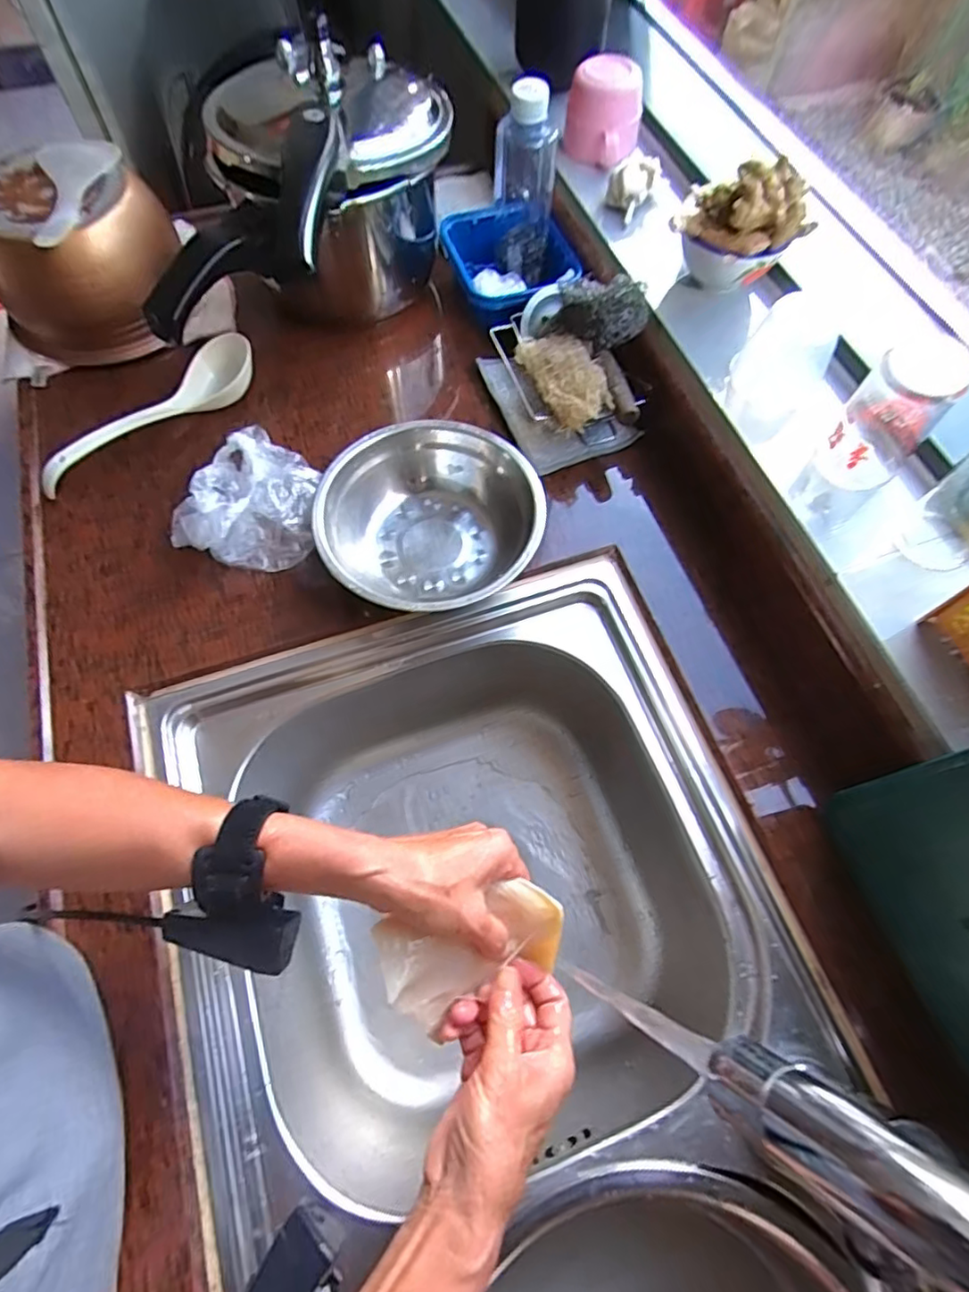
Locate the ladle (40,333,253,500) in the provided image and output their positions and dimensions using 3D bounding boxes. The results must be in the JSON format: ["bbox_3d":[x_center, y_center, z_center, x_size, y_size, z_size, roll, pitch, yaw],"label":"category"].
[{"bbox_3d":[-0.323,-0.224,0.566,0.226,0.042,0.056,-36,73,-14],"label":"ladle"}]

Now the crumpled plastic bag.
[{"bbox_3d":[-0.198,-0.131,0.518,0.108,0.062,0.110,7,68,2],"label":"crumpled plastic bag"}]

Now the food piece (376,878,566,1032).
[{"bbox_3d":[-0.007,0.186,0.364,0.109,0.030,0.060,-16,69,-13],"label":"food piece"}]

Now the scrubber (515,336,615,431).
[{"bbox_3d":[0.073,-0.250,0.542,0.054,0.036,0.105,-22,68,-10],"label":"scrubber"}]

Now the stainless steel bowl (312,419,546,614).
[{"bbox_3d":[-0.048,-0.104,0.507,0.176,0.075,0.177,0,68,-1],"label":"stainless steel bowl"}]

